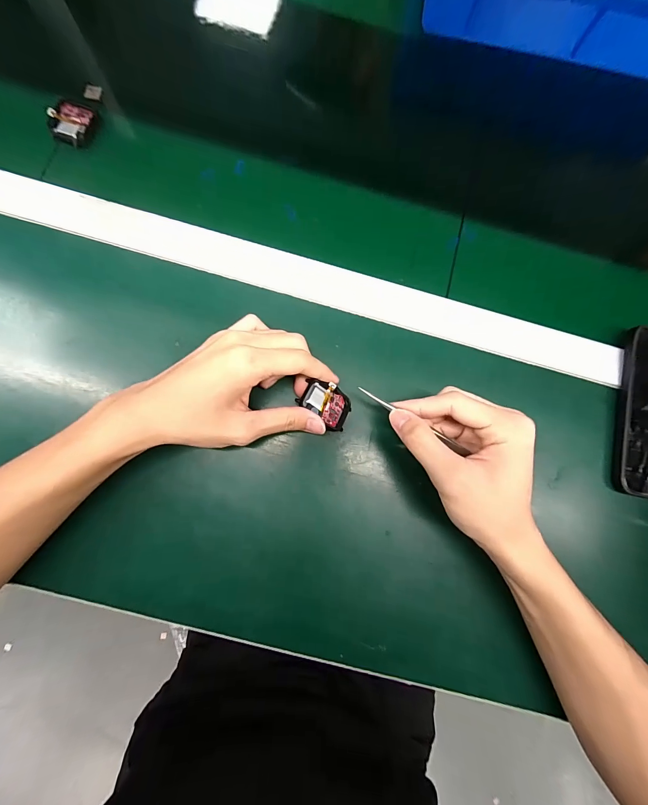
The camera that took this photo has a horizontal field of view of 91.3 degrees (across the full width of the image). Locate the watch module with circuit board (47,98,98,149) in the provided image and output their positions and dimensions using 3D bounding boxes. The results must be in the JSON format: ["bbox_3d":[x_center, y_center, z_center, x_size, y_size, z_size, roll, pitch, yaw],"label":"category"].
[{"bbox_3d":[-0.247,-0.275,0.309,0.039,0.010,0.045,24,80,0],"label":"watch module with circuit board"}]

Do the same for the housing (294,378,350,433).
[{"bbox_3d":[0.002,0.001,0.275,0.047,0.006,0.036,31,63,-14],"label":"housing"}]

